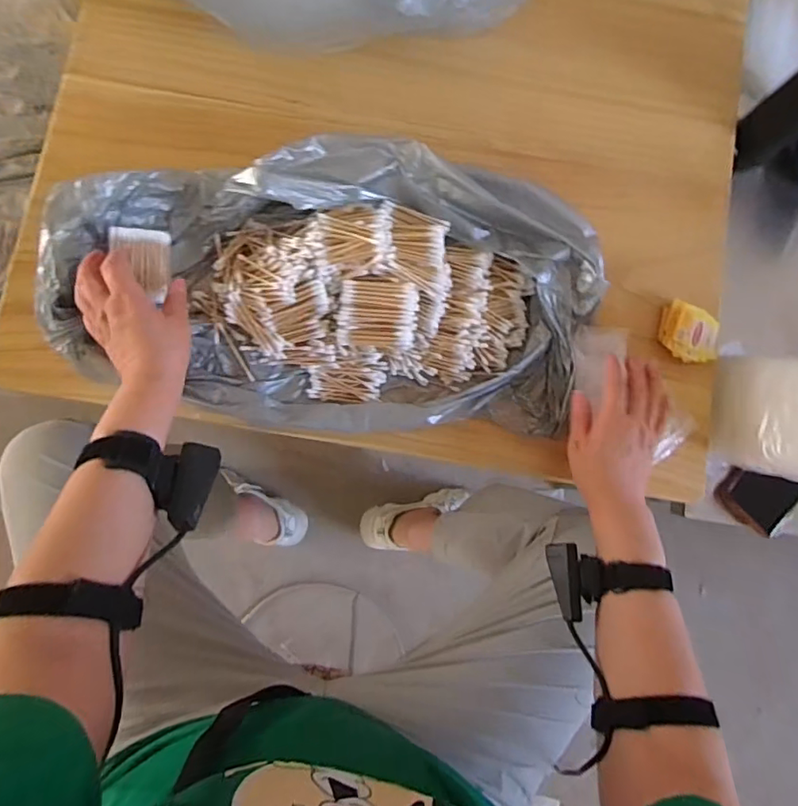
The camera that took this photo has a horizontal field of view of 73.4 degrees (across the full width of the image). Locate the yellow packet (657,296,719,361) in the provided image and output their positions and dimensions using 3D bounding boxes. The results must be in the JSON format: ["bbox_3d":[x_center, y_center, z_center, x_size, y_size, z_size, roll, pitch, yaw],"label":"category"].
[{"bbox_3d":[0.332,-0.078,0.612,0.068,0.026,0.060,21,81,-2],"label":"yellow packet"}]

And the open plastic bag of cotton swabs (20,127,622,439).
[{"bbox_3d":[-0.076,-0.121,0.560,0.557,0.084,0.295,12,82,-4],"label":"open plastic bag of cotton swabs"}]

